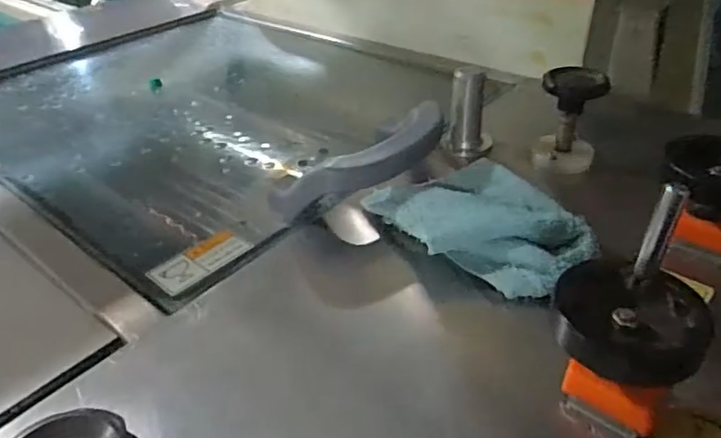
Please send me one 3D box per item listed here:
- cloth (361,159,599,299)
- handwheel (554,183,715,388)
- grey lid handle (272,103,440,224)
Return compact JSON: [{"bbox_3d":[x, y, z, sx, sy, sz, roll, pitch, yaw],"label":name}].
[{"bbox_3d":[0.130,-0.005,0.576,0.170,0.045,0.214,-24,39,-26],"label":"cloth"},{"bbox_3d":[0.183,0.043,0.362,0.089,0.091,0.087,-2,36,1],"label":"handwheel"},{"bbox_3d":[0.003,-0.061,0.640,0.225,0.073,0.064,-21,38,-23],"label":"grey lid handle"}]

